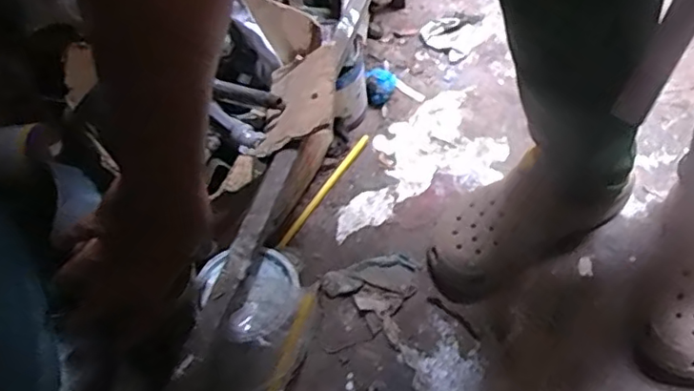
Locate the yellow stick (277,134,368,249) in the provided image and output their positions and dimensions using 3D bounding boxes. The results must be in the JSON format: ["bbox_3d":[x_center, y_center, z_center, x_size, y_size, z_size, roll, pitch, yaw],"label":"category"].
[{"bbox_3d":[-0.029,-0.010,0.813,0.010,0.010,0.225,23,58,21],"label":"yellow stick"}]

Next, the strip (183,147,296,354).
[{"bbox_3d":[-0.095,0.044,0.546,0.021,0.010,0.224,11,56,13],"label":"strip"}]

